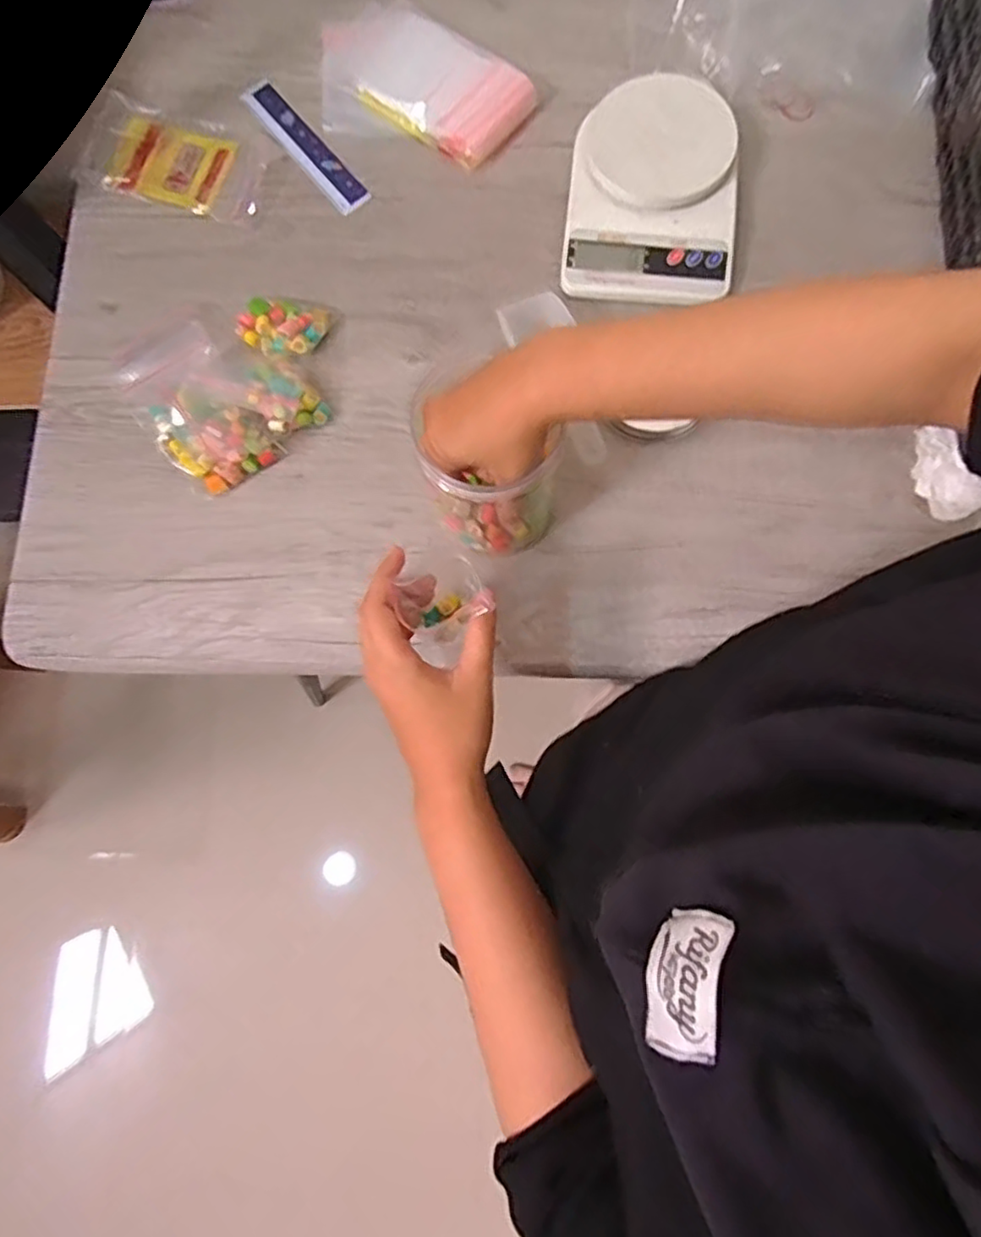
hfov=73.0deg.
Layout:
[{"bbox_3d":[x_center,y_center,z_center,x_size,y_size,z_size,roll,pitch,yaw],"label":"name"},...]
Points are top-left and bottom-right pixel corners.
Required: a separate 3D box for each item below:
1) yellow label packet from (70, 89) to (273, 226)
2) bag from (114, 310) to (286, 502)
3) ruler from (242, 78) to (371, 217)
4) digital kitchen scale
[{"bbox_3d":[-0.265,-0.388,0.560,0.160,0.008,0.093,16,80,5],"label":"yellow label packet"},{"bbox_3d":[-0.225,-0.161,0.506,0.077,0.030,0.133,-33,80,-5],"label":"bag"},{"bbox_3d":[-0.160,-0.406,0.569,0.028,0.005,0.157,-38,80,-6],"label":"ruler"},{"bbox_3d":[0.127,-0.335,0.520,0.128,0.040,0.169,5,79,3],"label":"digital kitchen scale"}]

